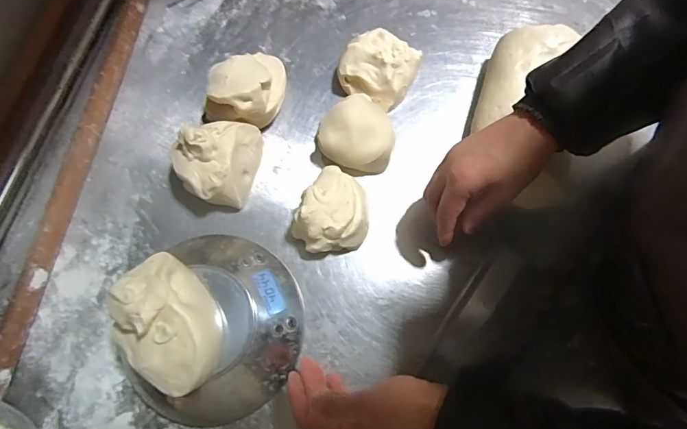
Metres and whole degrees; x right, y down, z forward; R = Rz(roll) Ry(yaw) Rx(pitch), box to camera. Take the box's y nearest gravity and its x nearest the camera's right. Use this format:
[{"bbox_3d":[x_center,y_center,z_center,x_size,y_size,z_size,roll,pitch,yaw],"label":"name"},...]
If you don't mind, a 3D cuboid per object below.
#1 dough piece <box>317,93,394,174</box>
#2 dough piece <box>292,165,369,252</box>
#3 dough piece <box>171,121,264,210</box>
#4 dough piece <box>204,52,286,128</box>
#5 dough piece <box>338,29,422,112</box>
[{"bbox_3d":[0.017,-0.098,0.513,0.085,0.047,0.084,0,77,0],"label":"dough piece"},{"bbox_3d":[-0.007,-0.001,0.472,0.077,0.057,0.095,22,76,6],"label":"dough piece"},{"bbox_3d":[-0.142,-0.065,0.482,0.082,0.074,0.100,16,76,5],"label":"dough piece"},{"bbox_3d":[-0.114,-0.155,0.512,0.084,0.069,0.097,7,75,2],"label":"dough piece"},{"bbox_3d":[0.045,-0.182,0.531,0.087,0.046,0.087,23,76,7],"label":"dough piece"}]

